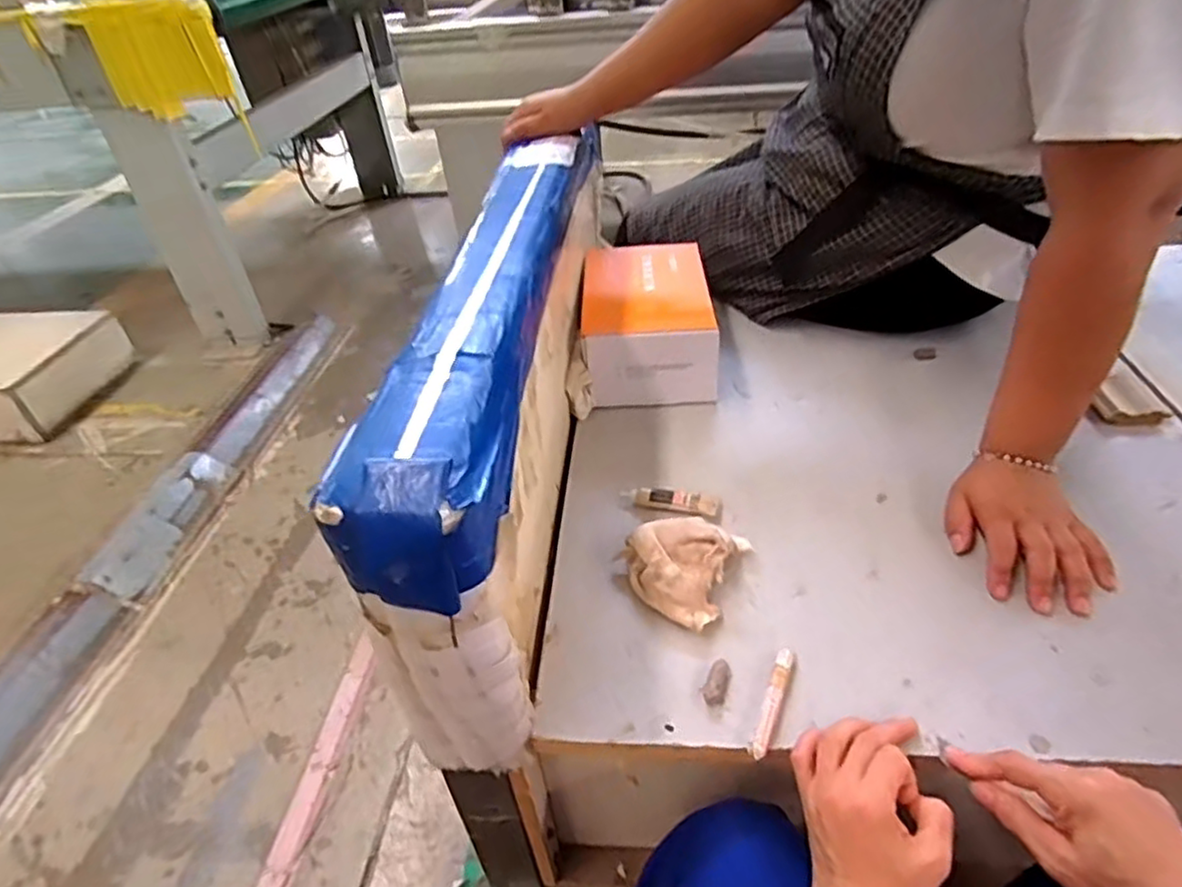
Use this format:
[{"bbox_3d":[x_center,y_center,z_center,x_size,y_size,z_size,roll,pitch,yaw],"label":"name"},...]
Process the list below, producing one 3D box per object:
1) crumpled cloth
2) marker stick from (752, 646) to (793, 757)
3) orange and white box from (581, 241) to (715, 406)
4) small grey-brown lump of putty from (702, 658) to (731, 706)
[{"bbox_3d":[0.073,0.100,0.591,0.102,0.040,0.106,13,42,22],"label":"crumpled cloth"},{"bbox_3d":[0.133,0.190,0.500,0.012,0.014,0.088,13,43,22],"label":"marker stick"},{"bbox_3d":[0.070,-0.159,0.867,0.151,0.088,0.244,-4,39,3],"label":"orange and white box"},{"bbox_3d":[0.097,0.181,0.520,0.016,0.012,0.038,9,42,19],"label":"small grey-brown lump of putty"}]

